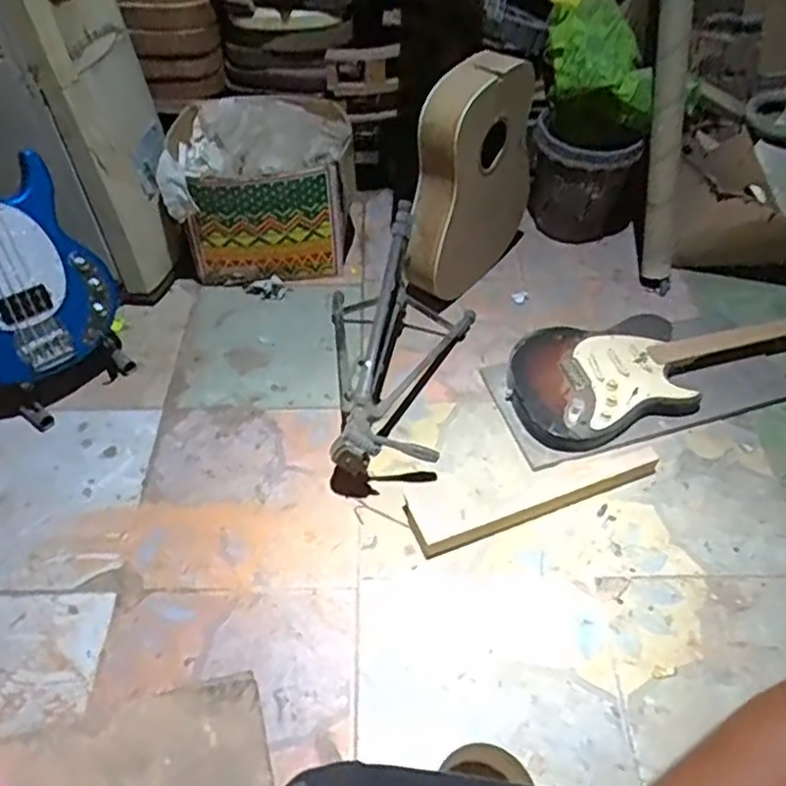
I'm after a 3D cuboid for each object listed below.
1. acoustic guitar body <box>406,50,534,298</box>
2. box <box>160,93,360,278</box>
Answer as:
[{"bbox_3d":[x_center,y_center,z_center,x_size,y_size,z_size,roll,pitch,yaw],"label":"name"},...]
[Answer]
[{"bbox_3d":[0.173,-0.468,1.538,0.117,0.519,0.400,31,55,22],"label":"acoustic guitar body"},{"bbox_3d":[-0.307,-0.485,1.665,0.410,0.309,0.340,-3,48,-4],"label":"box"}]

